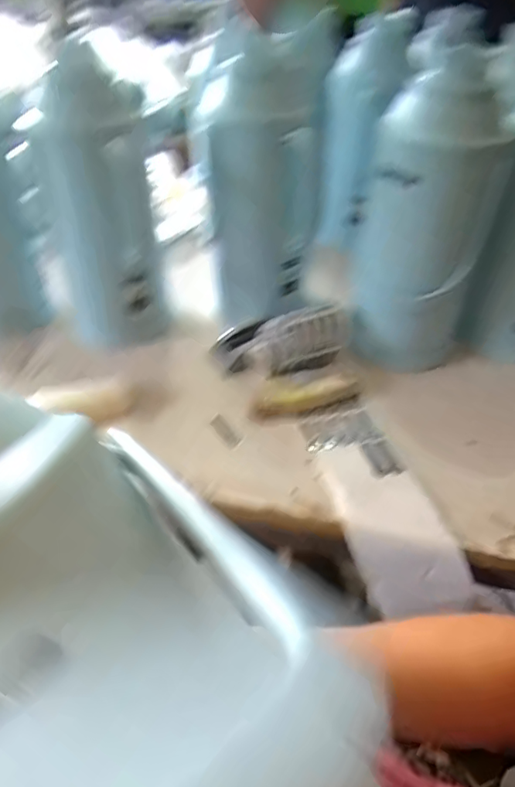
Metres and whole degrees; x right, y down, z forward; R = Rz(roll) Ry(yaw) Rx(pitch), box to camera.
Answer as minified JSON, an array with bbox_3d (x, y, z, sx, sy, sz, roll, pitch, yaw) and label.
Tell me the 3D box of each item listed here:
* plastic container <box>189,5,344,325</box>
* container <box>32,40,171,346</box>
[{"bbox_3d":[0.004,-0.263,0.731,0.133,0.317,0.119,-7,39,-9],"label":"plastic container"},{"bbox_3d":[-0.202,-0.235,0.700,0.143,0.337,0.114,-14,40,-17],"label":"container"}]

